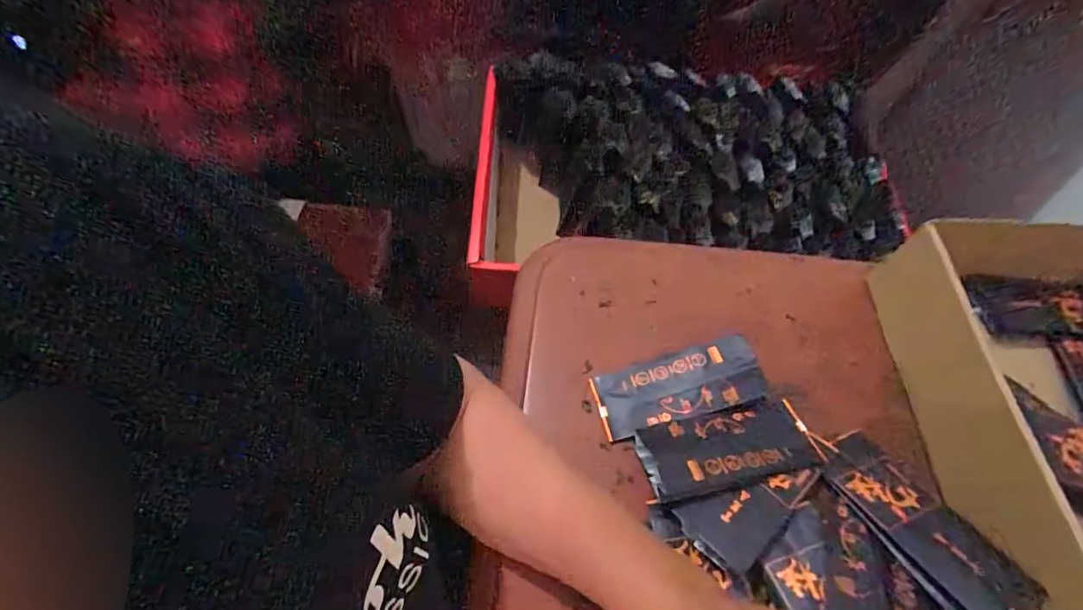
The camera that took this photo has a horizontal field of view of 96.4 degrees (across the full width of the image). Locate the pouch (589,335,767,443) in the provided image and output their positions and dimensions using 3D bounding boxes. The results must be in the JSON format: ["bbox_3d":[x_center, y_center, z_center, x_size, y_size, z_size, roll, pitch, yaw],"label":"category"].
[{"bbox_3d":[0.108,0.064,0.383,0.128,0.017,0.053,-13,65,-9],"label":"pouch"}]

